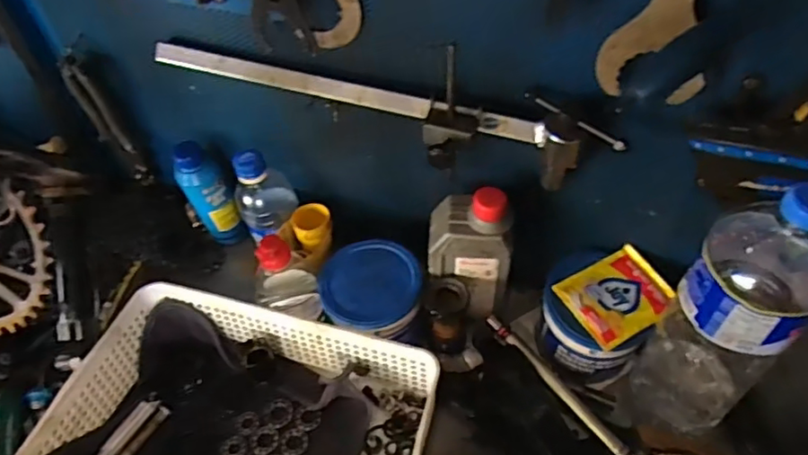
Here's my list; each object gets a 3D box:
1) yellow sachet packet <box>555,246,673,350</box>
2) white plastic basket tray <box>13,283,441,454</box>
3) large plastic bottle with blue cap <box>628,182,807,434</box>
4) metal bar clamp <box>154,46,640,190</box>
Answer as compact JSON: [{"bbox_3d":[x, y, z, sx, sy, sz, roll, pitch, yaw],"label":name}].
[{"bbox_3d":[0.206,0.066,0.578,0.093,0.012,0.078,-24,54,-15],"label":"yellow sachet packet"},{"bbox_3d":[-0.150,0.201,0.555,0.327,0.081,0.250,12,53,13],"label":"white plastic basket tray"},{"bbox_3d":[0.266,0.074,0.492,0.097,0.299,0.088,-37,58,-24],"label":"large plastic bottle with blue cap"},{"bbox_3d":[-0.032,-0.096,0.536,0.426,0.095,0.064,12,53,13],"label":"metal bar clamp"}]

